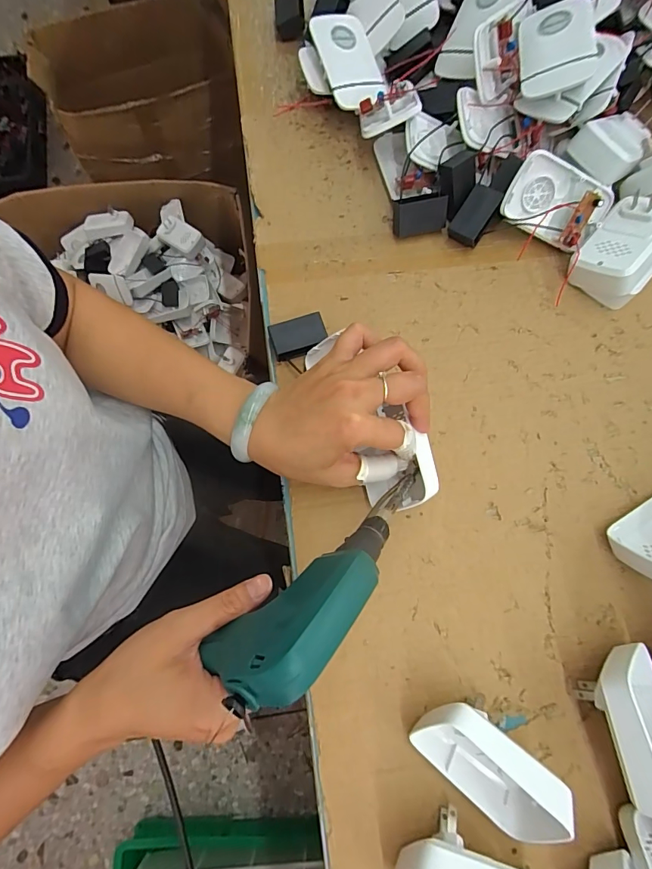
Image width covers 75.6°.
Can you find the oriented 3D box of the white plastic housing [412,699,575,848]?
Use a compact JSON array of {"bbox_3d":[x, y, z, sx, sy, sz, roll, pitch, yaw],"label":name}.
[{"bbox_3d":[0.107,0.220,0.280,0.102,0.054,0.051,41,78,8],"label":"white plastic housing"}]

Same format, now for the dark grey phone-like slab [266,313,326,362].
[{"bbox_3d":[-0.024,-0.086,0.373,0.048,0.019,0.033,-18,77,-6],"label":"dark grey phone-like slab"}]

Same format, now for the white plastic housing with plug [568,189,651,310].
[{"bbox_3d":[0.274,-0.166,0.388,0.063,0.048,0.090,33,85,36],"label":"white plastic housing with plug"}]

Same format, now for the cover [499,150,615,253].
[{"bbox_3d":[0.212,-0.214,0.387,0.092,0.022,0.059,19,116,-13],"label":"cover"}]

